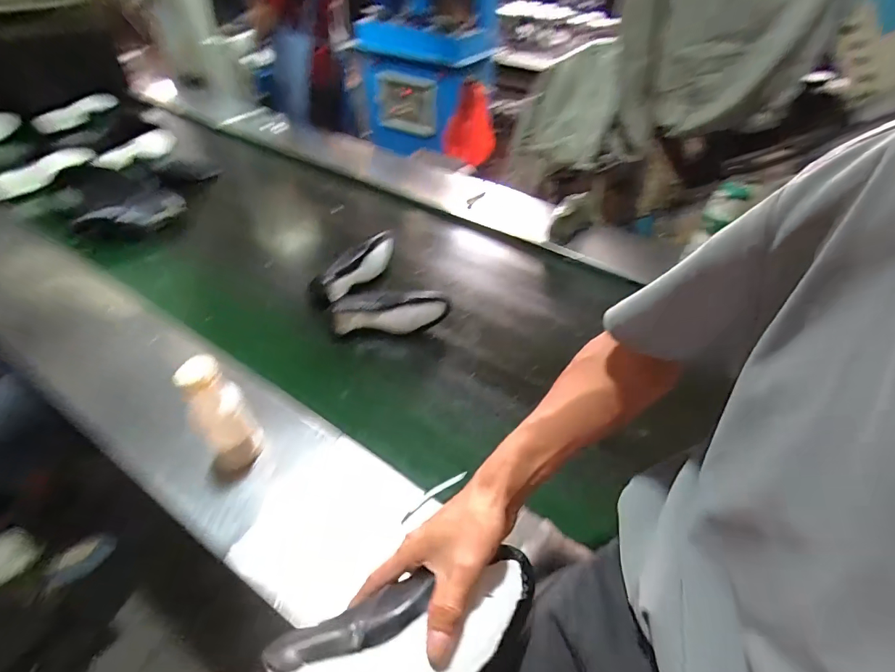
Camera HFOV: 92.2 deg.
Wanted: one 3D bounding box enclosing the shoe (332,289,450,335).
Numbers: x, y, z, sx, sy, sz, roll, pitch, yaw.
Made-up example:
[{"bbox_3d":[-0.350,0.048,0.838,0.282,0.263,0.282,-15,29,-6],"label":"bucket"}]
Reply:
[{"bbox_3d":[-0.122,-0.051,0.928,0.251,0.089,0.080,-4,45,-9],"label":"shoe"}]

